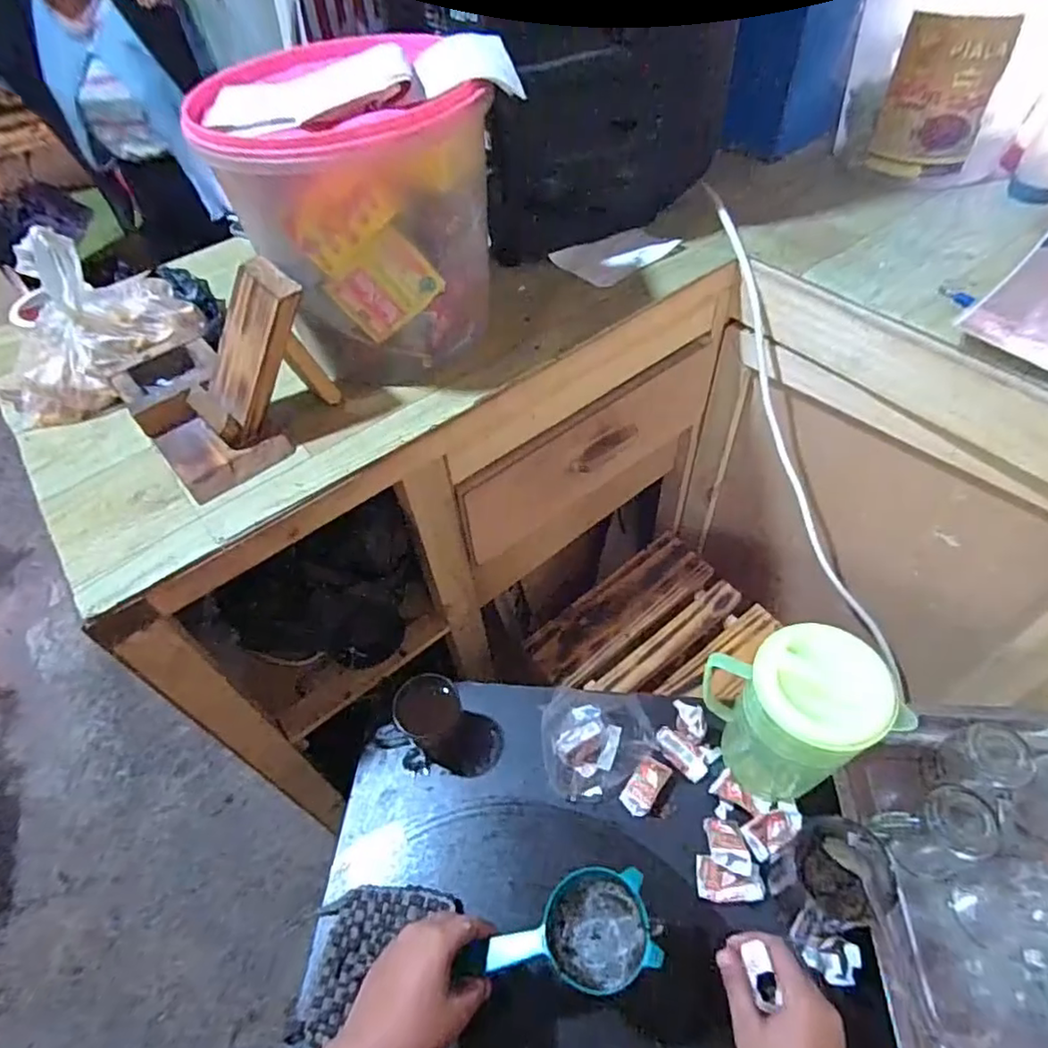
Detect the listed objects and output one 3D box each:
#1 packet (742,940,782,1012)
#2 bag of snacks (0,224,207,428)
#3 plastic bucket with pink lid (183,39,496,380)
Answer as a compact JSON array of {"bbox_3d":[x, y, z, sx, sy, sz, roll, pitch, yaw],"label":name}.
[{"bbox_3d":[0.178,0.335,0.460,0.017,0.006,0.040,-6,37,1],"label":"packet"},{"bbox_3d":[-0.452,-0.209,0.627,0.197,0.142,0.131,-35,57,-20],"label":"bag of snacks"},{"bbox_3d":[-0.154,-0.286,0.597,0.205,0.242,0.183,-35,57,-20],"label":"plastic bucket with pink lid"}]

